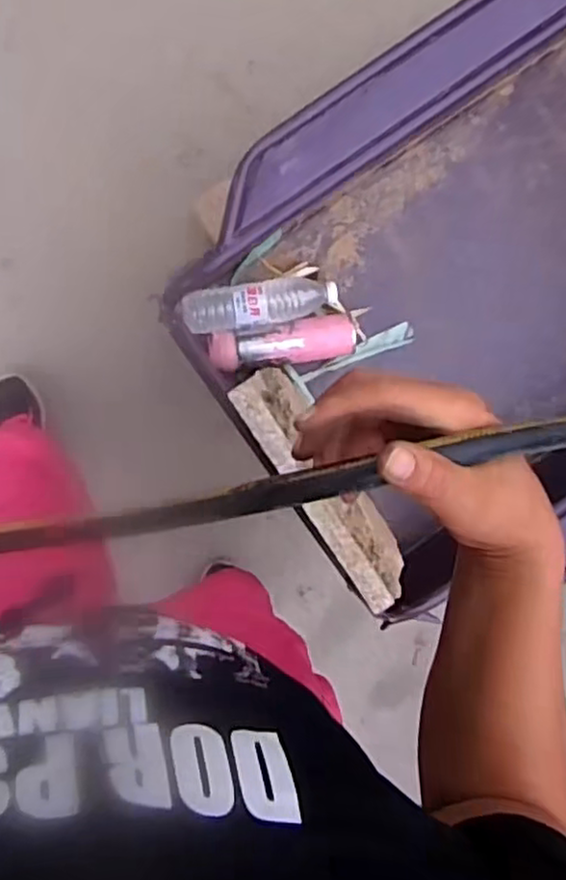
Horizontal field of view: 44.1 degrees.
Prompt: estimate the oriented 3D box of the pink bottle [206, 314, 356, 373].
[{"bbox_3d":[-0.001,-0.138,1.003,0.210,0.065,0.063,-10,93,-9],"label":"pink bottle"}]

